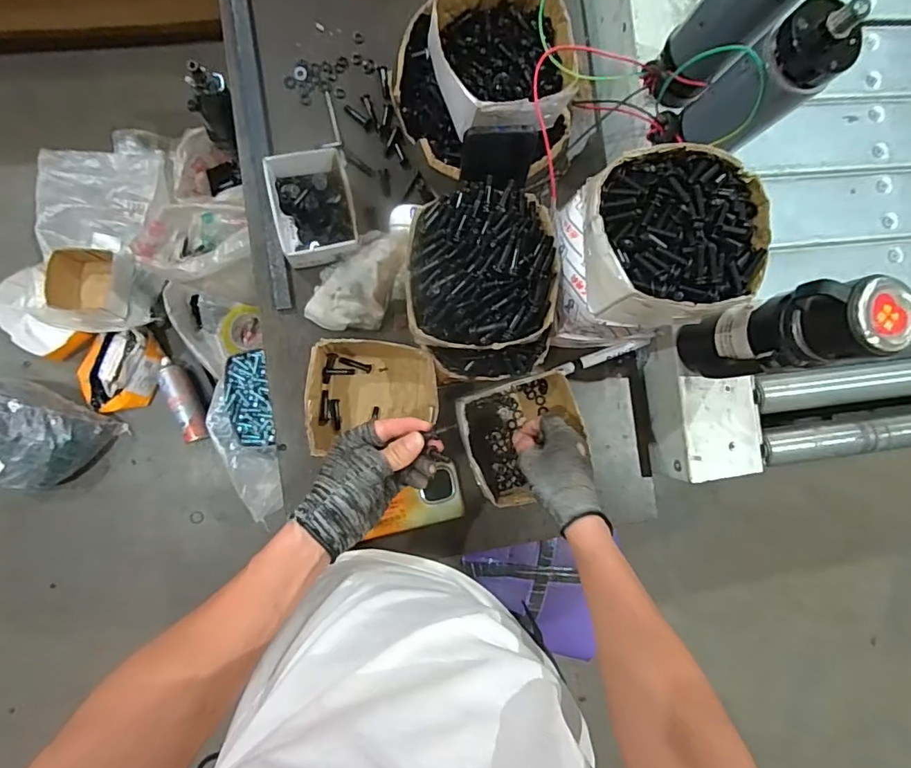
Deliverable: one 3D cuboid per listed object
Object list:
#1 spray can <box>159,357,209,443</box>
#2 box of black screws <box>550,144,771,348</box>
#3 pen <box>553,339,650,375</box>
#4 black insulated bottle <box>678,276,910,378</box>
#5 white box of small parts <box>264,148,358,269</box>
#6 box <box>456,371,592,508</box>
[{"bbox_3d":[-0.640,0.035,1.182,0.066,0.045,0.208,-20,93,-8],"label":"spray can"},{"bbox_3d":[0.194,-0.131,0.504,0.160,0.154,0.161,-22,91,-8],"label":"box of black screws"},{"bbox_3d":[0.194,-0.037,0.665,0.128,0.020,0.015,-20,91,-8],"label":"pen"},{"bbox_3d":[0.314,-0.048,0.516,0.072,0.245,0.075,-4,89,-8],"label":"black insulated bottle"},{"bbox_3d":[-0.171,-0.212,0.608,0.093,0.052,0.129,-10,90,-8],"label":"white box of small parts"},{"bbox_3d":[0.088,0.064,0.625,0.140,0.078,0.141,-22,93,-8],"label":"box"}]

